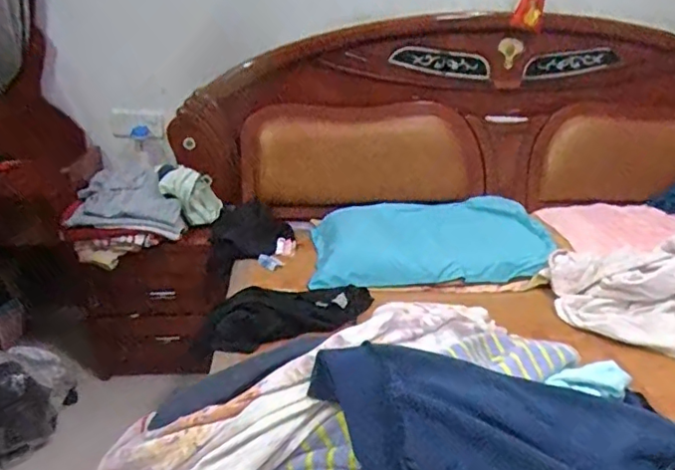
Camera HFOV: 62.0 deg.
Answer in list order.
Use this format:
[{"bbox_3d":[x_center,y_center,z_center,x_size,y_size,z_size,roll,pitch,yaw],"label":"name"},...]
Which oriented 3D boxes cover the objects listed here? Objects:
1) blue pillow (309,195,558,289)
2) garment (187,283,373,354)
[{"bbox_3d":[0.276,0.014,1.765,0.703,0.107,0.467,-1,22,-2],"label":"blue pillow"},{"bbox_3d":[-0.152,0.204,1.467,0.462,0.134,0.114,-13,24,8],"label":"garment"}]

